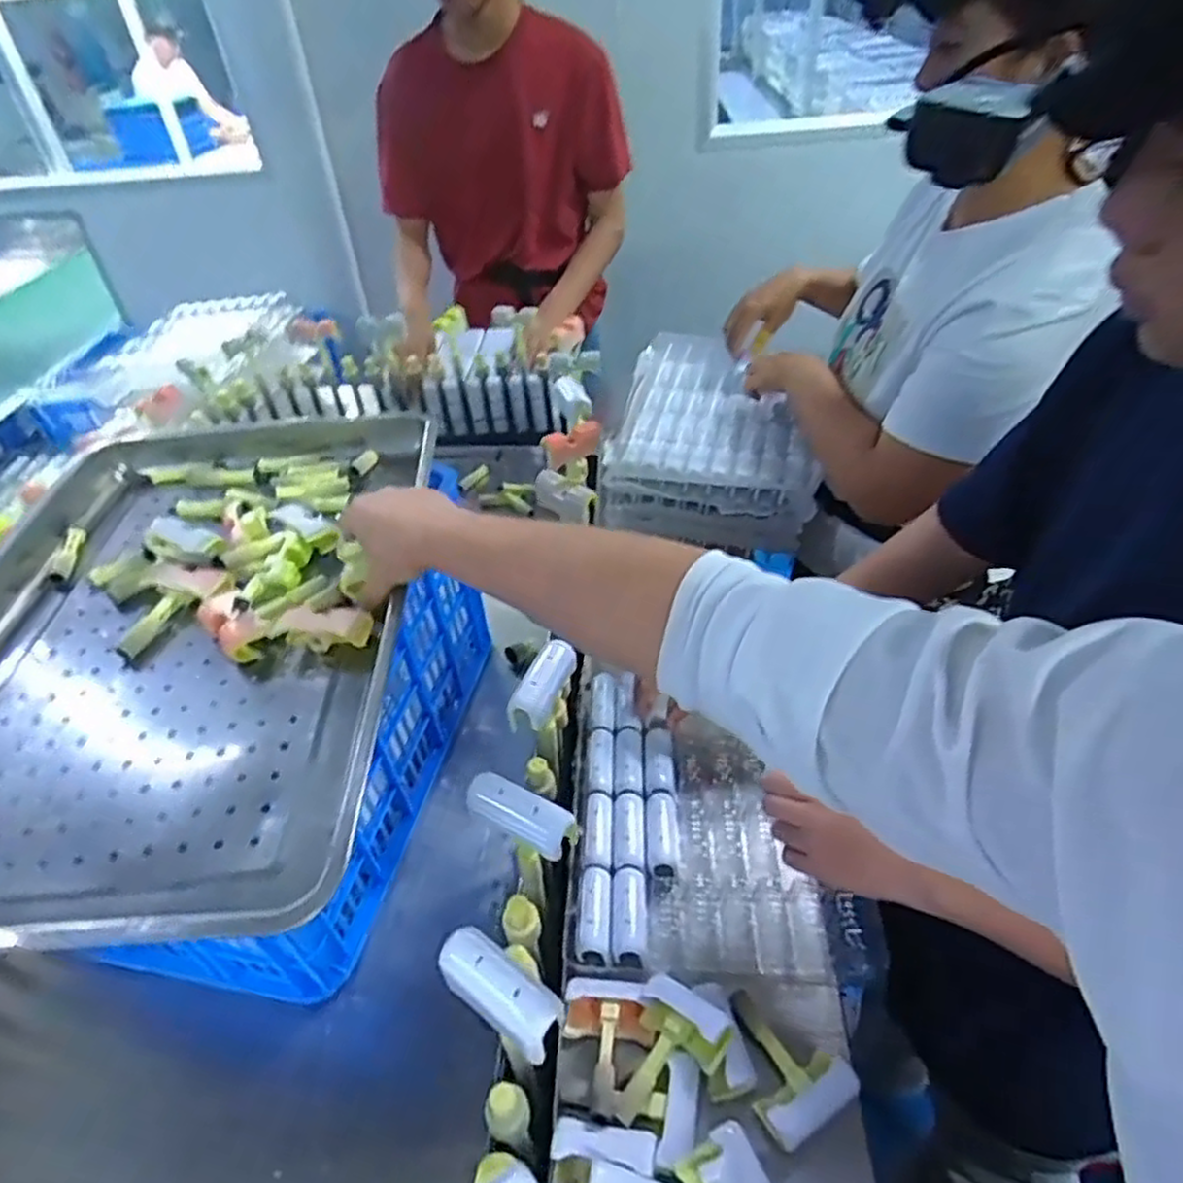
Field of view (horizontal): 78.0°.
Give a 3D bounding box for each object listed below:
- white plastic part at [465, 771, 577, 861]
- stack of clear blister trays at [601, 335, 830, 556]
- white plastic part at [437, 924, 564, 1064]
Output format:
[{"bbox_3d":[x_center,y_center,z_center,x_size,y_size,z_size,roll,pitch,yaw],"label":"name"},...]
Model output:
[{"bbox_3d":[-0.051,0.152,0.502,0.075,0.021,0.030,17,46,20],"label":"white plastic part"},{"bbox_3d":[0.192,-0.235,1.113,0.292,0.142,0.329,9,44,12],"label":"stack of clear blister trays"},{"bbox_3d":[-0.054,0.225,0.415,0.078,0.014,0.033,27,50,27],"label":"white plastic part"}]

